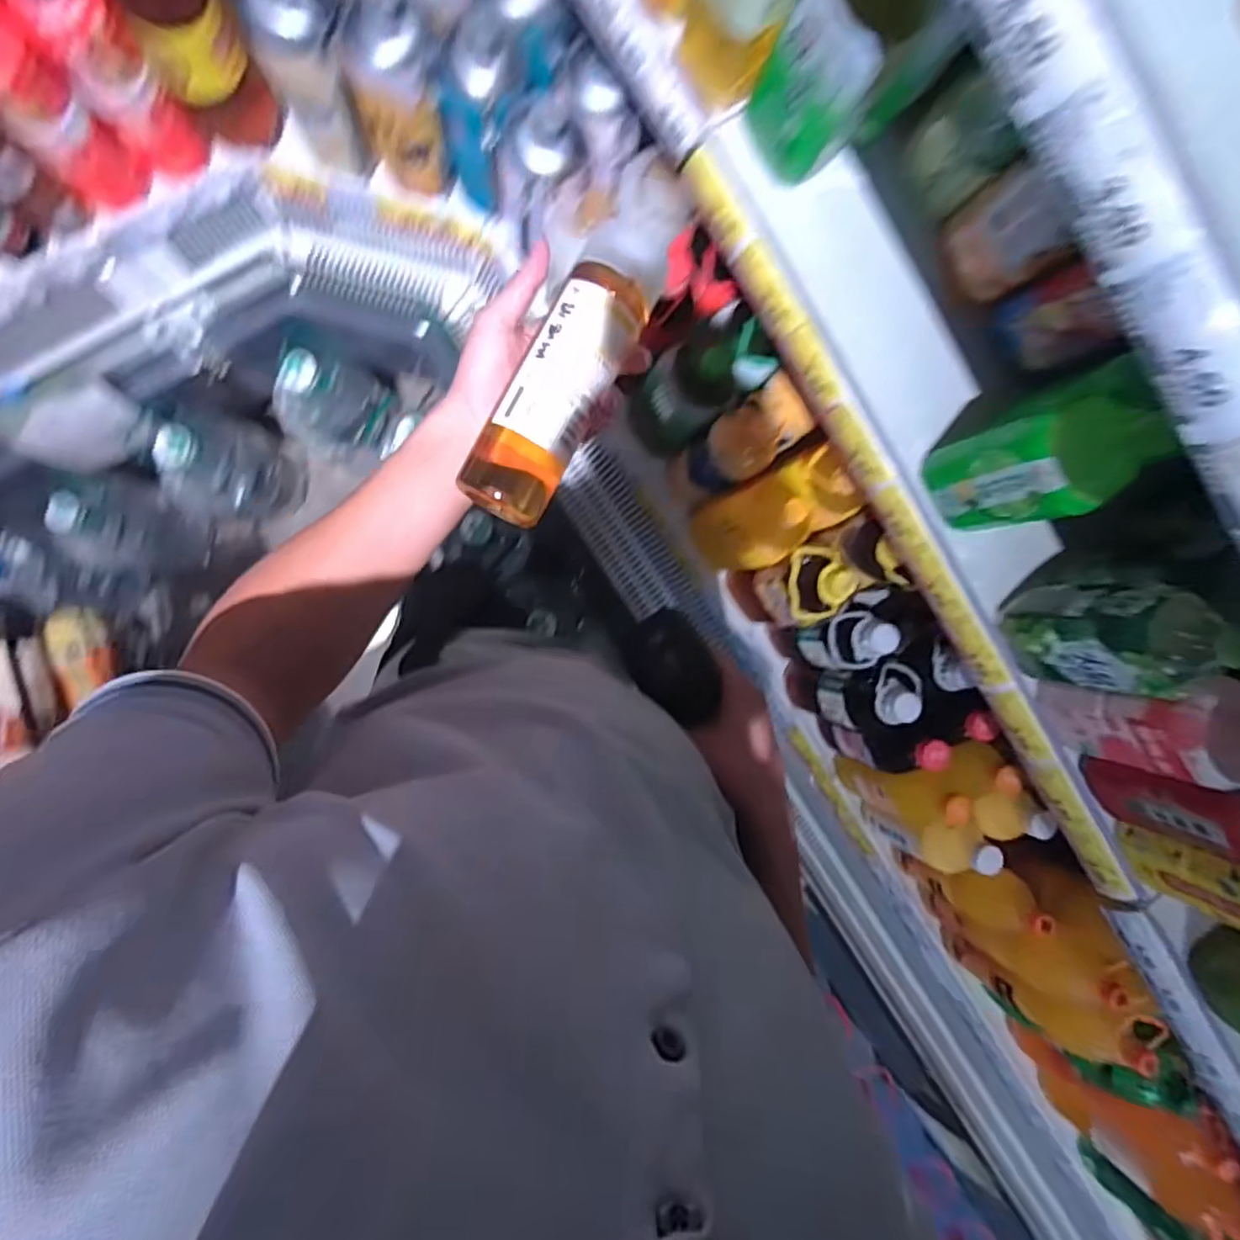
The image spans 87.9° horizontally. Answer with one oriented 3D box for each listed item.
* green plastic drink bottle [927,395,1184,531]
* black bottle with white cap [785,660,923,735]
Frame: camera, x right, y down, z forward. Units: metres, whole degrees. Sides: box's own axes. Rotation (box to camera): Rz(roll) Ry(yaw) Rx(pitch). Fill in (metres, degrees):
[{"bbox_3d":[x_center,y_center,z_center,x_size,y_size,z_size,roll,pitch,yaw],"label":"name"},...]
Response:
[{"bbox_3d":[0.354,-0.130,0.566,0.070,0.189,0.090,-12,93,-8],"label":"green plastic drink bottle"},{"bbox_3d":[0.346,0.110,0.979,0.097,0.303,0.106,8,90,-9],"label":"black bottle with white cap"}]

